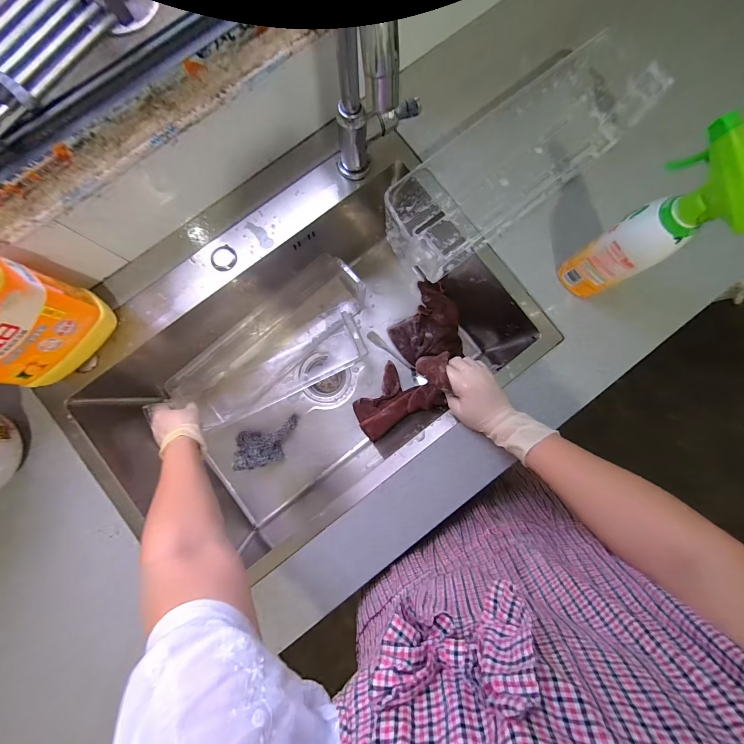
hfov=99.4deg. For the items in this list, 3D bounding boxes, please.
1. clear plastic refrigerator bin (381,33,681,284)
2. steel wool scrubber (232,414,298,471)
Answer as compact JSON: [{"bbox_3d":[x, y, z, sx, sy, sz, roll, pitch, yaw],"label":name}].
[{"bbox_3d":[0.193,-0.307,0.452,0.402,0.090,0.143,-38,87,-3],"label":"clear plastic refrigerator bin"},{"bbox_3d":[-0.214,0.148,0.651,0.130,0.059,0.076,-17,86,-2],"label":"steel wool scrubber"}]

